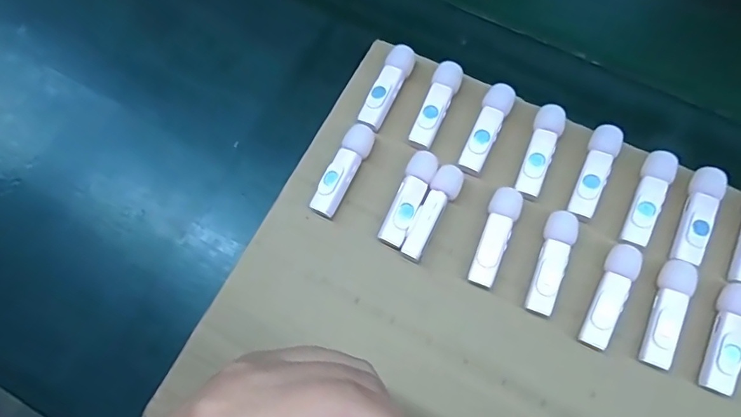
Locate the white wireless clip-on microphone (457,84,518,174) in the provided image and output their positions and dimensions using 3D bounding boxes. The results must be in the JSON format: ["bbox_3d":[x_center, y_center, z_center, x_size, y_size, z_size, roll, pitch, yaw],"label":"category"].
[{"bbox_3d":[0.078,-0.054,0.334,0.018,0.009,0.062,25,72,10],"label":"white wireless clip-on microphone"}]

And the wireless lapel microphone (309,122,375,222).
[{"bbox_3d":[-0.018,-0.025,0.332,0.018,0.016,0.066,27,72,11],"label":"wireless lapel microphone"}]

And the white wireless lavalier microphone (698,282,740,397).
[{"bbox_3d":[0.208,0.074,0.289,0.016,0.014,0.064,22,71,9],"label":"white wireless lavalier microphone"}]

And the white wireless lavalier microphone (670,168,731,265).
[{"bbox_3d":[0.204,0.004,0.310,0.018,0.010,0.064,22,71,9],"label":"white wireless lavalier microphone"}]

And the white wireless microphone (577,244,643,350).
[{"bbox_3d":[0.143,0.053,0.301,0.017,0.015,0.063,28,72,11],"label":"white wireless microphone"}]

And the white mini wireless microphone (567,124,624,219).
[{"bbox_3d":[0.144,-0.025,0.321,0.019,0.009,0.063,26,72,10],"label":"white mini wireless microphone"}]

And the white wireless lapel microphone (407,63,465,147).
[{"bbox_3d":[0.045,-0.071,0.339,0.018,0.009,0.061,25,72,10],"label":"white wireless lapel microphone"}]

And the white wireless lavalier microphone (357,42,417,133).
[{"bbox_3d":[0.011,-0.083,0.345,0.018,0.014,0.062,26,72,10],"label":"white wireless lavalier microphone"}]

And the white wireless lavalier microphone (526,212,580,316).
[{"bbox_3d":[0.111,0.033,0.309,0.018,0.014,0.064,21,71,9],"label":"white wireless lavalier microphone"}]

